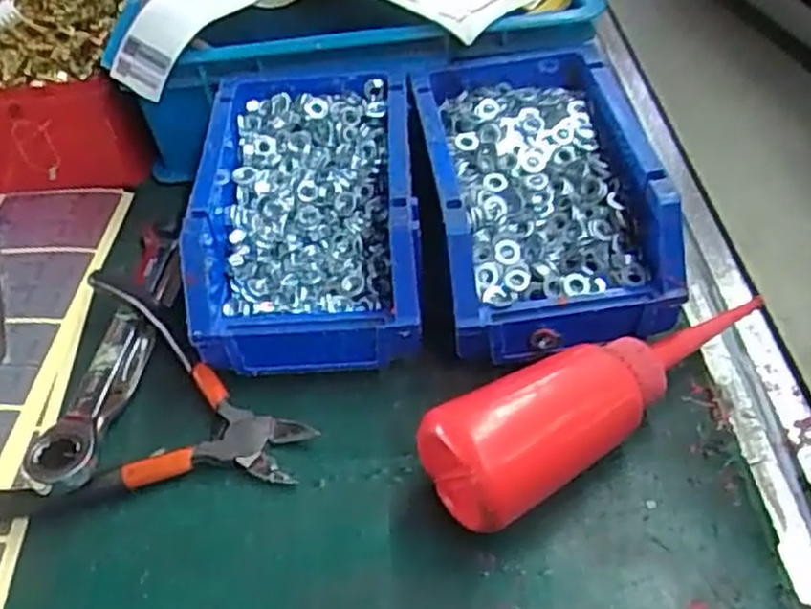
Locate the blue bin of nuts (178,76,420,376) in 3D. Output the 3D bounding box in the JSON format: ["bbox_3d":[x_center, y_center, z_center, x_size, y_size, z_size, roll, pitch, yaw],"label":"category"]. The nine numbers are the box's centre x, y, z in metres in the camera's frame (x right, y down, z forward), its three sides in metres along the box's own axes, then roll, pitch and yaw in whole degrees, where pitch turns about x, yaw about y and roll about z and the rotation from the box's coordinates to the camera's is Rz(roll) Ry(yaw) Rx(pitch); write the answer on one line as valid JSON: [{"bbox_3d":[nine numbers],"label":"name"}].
[{"bbox_3d":[-0.048,-0.045,0.380,0.101,0.072,0.160,-2,47,-1],"label":"blue bin of nuts"}]

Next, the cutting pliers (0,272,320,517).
[{"bbox_3d":[-0.112,0.052,0.332,0.135,0.020,0.122,15,48,16],"label":"cutting pliers"}]

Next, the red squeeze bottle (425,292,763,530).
[{"bbox_3d":[0.082,0.030,0.313,0.169,0.047,0.046,-32,52,-21],"label":"red squeeze bottle"}]

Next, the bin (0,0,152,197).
[{"bbox_3d":[-0.234,-0.178,0.524,0.119,0.068,0.234,-9,47,-1],"label":"bin"}]

